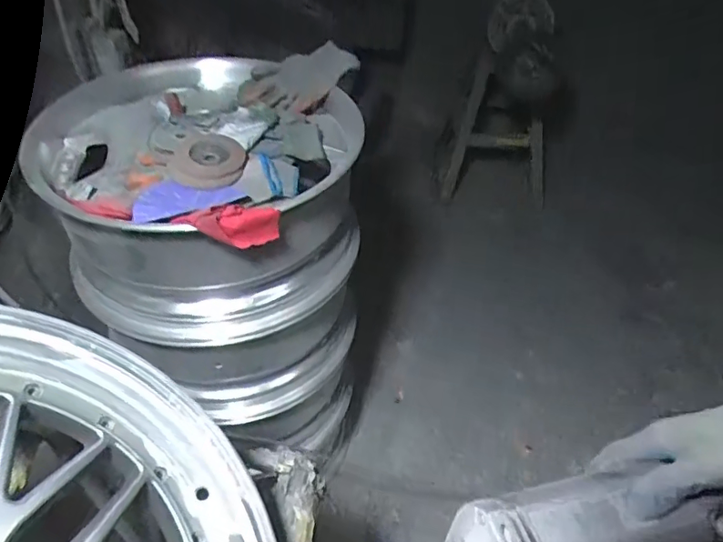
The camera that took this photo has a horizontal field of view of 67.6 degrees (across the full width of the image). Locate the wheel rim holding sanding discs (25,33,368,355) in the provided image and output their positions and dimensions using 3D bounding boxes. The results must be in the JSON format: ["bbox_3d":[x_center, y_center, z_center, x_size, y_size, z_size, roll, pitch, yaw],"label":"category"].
[{"bbox_3d":[-0.245,-0.141,0.911,0.462,0.257,0.460,2,45,-2],"label":"wheel rim holding sanding discs"}]

